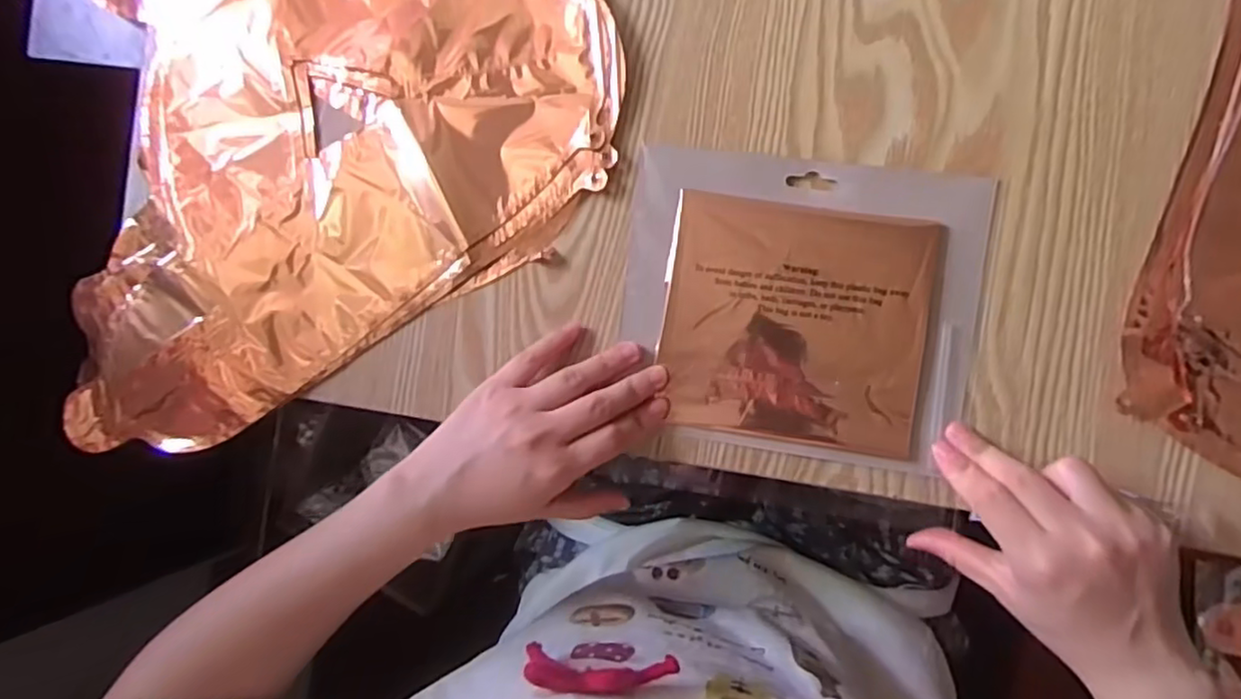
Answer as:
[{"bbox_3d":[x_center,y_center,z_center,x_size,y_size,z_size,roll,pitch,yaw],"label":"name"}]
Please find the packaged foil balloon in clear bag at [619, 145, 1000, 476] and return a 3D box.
[{"bbox_3d":[0.097,-0.024,0.382,0.191,0.011,0.161,8,92,9],"label":"packaged foil balloon in clear bag"}]

